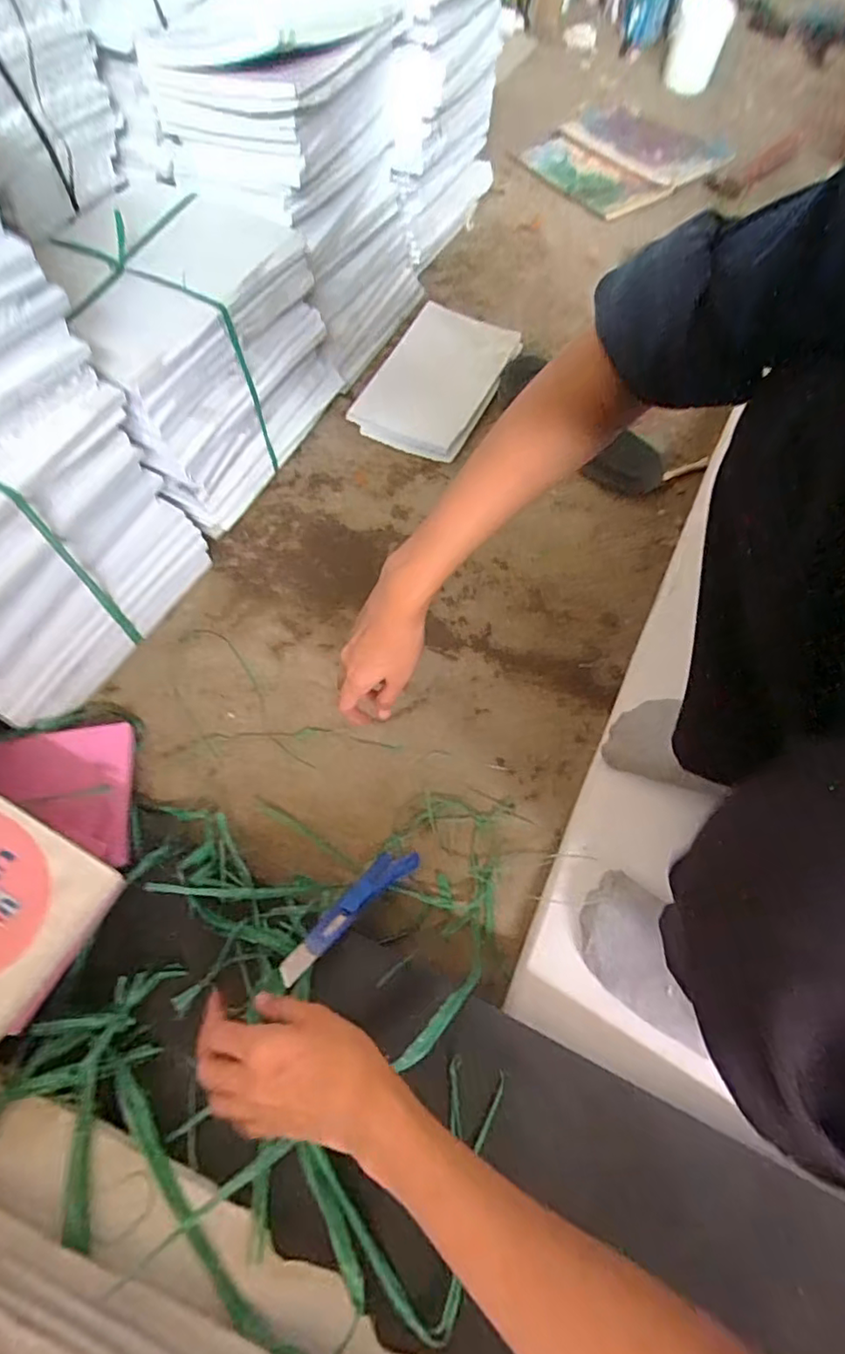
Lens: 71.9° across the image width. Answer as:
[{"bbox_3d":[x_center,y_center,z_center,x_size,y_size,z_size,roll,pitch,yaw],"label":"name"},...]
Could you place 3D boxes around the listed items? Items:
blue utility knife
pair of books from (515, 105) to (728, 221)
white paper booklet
[{"bbox_3d":[-0.060,0.195,0.496,0.030,0.014,0.158,39,38,16],"label":"blue utility knife"},{"bbox_3d":[0.406,-1.080,1.196,0.430,0.025,0.301,-41,72,-20],"label":"pair of books"},{"bbox_3d":[0.025,-0.431,0.834,0.160,0.030,0.281,23,64,2],"label":"white paper booklet"}]

